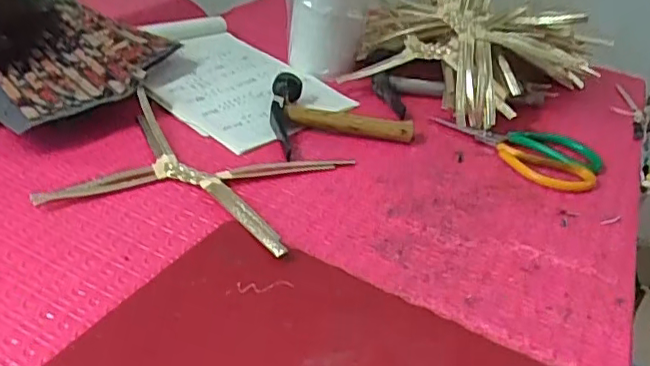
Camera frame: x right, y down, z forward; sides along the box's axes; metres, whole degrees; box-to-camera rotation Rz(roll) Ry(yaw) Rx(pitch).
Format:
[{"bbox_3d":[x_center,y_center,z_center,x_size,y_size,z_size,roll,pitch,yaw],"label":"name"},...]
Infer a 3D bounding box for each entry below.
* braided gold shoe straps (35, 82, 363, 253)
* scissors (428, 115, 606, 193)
[{"bbox_3d":[-0.110,-0.011,0.539,0.223,0.029,0.183,15,34,11],"label":"braided gold shoe straps"},{"bbox_3d":[0.205,-0.039,0.645,0.174,0.023,0.085,26,35,29],"label":"scissors"}]

